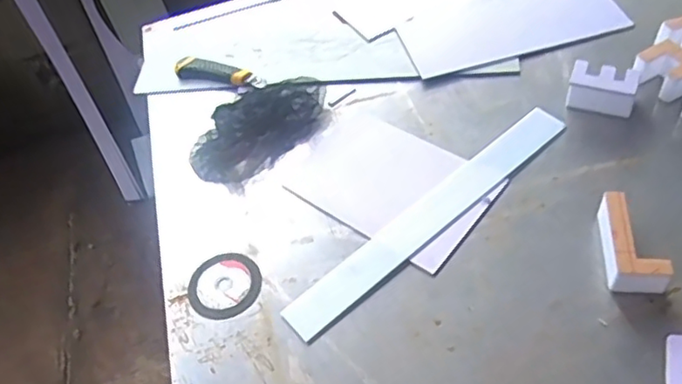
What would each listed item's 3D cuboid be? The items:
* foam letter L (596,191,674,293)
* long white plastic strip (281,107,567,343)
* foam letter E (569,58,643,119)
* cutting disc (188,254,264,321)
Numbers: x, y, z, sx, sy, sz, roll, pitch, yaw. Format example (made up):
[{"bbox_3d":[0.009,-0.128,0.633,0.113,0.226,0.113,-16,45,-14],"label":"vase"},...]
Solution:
[{"bbox_3d":[0.315,0.055,0.676,0.056,0.042,0.110,-2,52,9],"label":"foam letter L"},{"bbox_3d":[0.114,0.025,0.771,0.439,0.009,0.055,-37,50,-17],"label":"long white plastic strip"},{"bbox_3d":[0.349,-0.137,0.831,0.086,0.043,0.052,17,57,22],"label":"foam letter E"},{"bbox_3d":[-0.140,0.112,0.749,0.085,0.004,0.085,-5,53,6],"label":"cutting disc"}]

